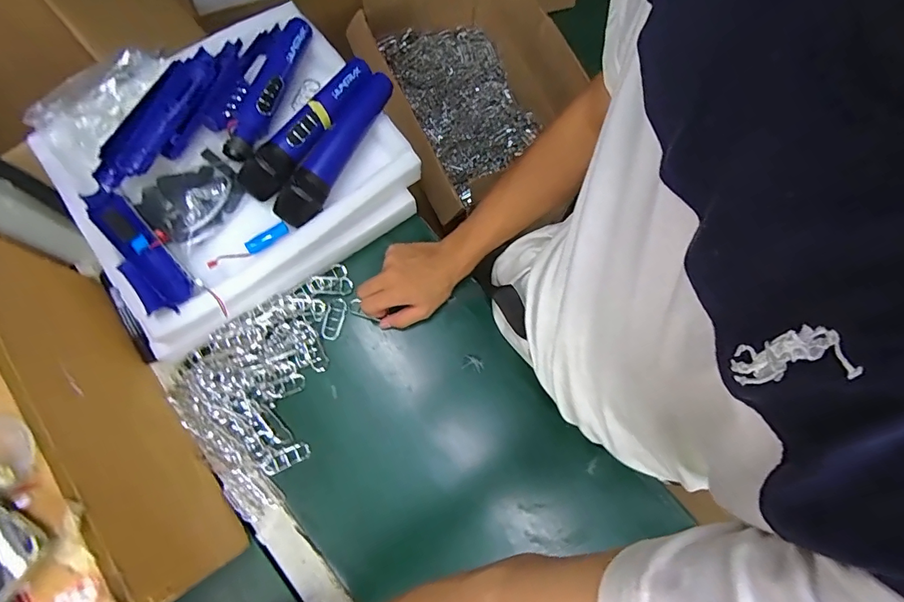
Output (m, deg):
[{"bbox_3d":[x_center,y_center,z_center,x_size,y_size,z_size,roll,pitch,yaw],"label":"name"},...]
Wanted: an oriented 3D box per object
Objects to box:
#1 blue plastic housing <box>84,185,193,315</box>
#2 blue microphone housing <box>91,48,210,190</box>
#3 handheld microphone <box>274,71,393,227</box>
[{"bbox_3d":[-0.344,-0.058,0.476,0.047,0.020,0.168,-39,79,-12],"label":"blue plastic housing"},{"bbox_3d":[-0.335,-0.210,0.502,0.043,0.021,0.187,22,75,4],"label":"blue microphone housing"},{"bbox_3d":[-0.136,-0.177,0.506,0.044,0.035,0.194,28,75,6],"label":"handheld microphone"}]

